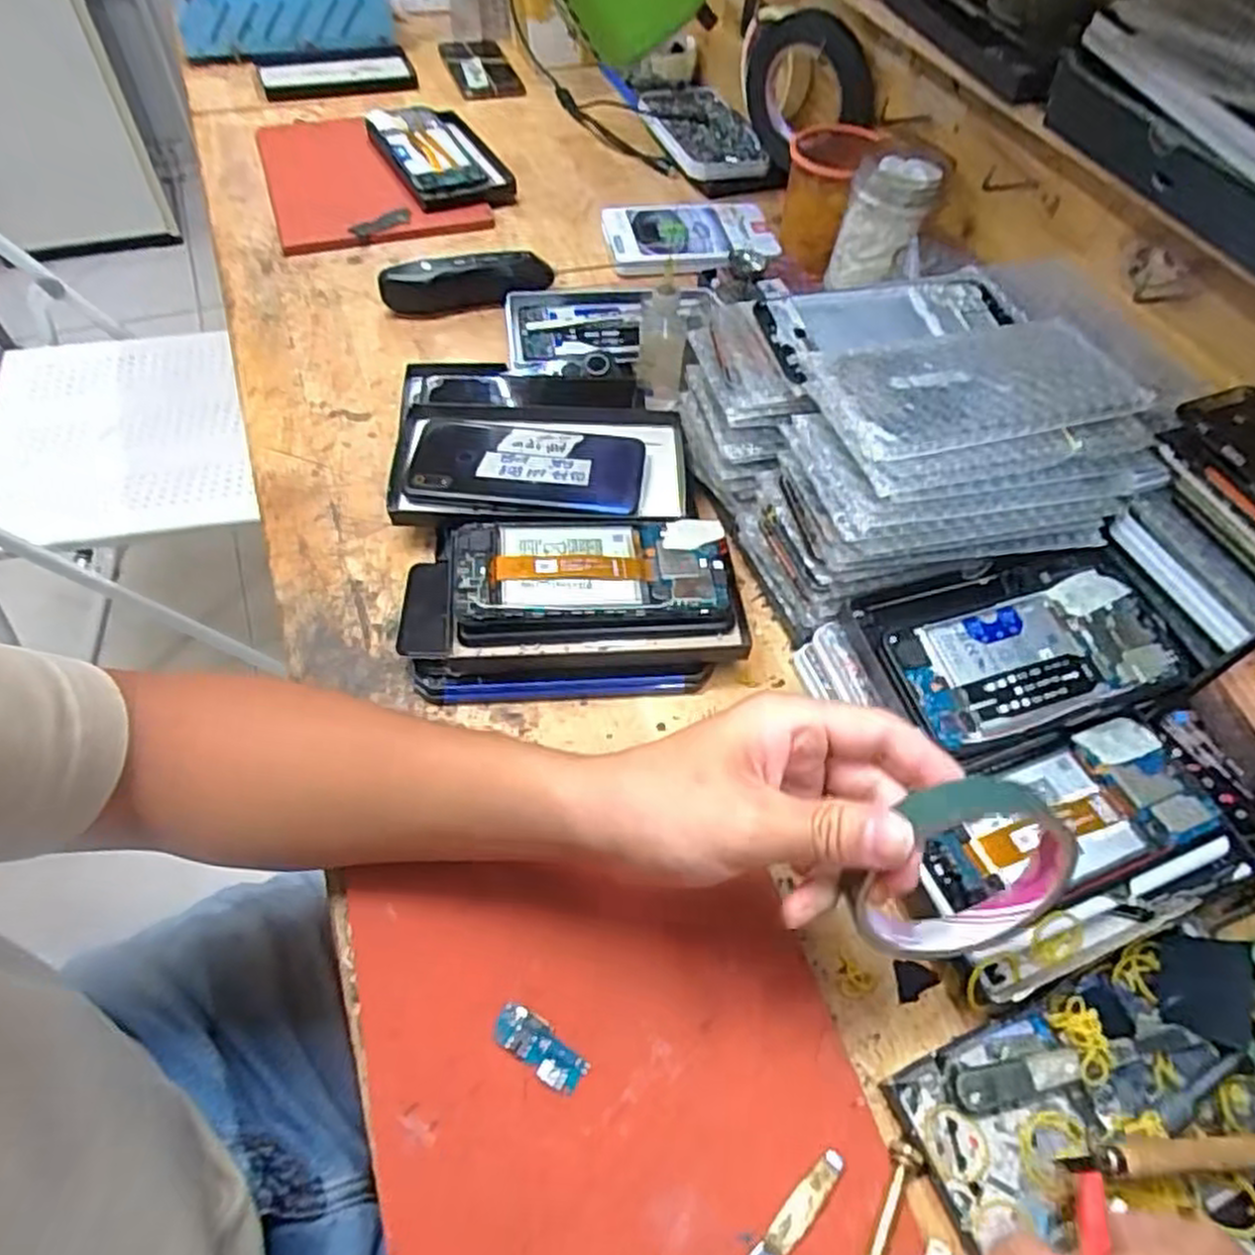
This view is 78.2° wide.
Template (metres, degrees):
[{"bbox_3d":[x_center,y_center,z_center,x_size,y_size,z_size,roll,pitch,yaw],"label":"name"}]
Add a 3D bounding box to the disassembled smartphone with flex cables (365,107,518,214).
[{"bbox_3d":[-0.187,-0.477,0.789,0.105,0.023,0.160,-25,72,-21],"label":"disassembled smartphone with flex cables"}]

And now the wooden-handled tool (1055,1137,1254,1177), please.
[{"bbox_3d":[0.226,0.214,0.312,0.122,0.008,0.012,10,53,-17],"label":"wooden-handled tool"}]

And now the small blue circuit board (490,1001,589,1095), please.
[{"bbox_3d":[-0.038,0.184,0.339,0.044,0.004,0.020,32,59,18],"label":"small blue circuit board"}]

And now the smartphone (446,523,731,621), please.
[{"bbox_3d":[-0.019,-0.037,0.464,0.164,0.007,0.070,-1,57,-9],"label":"smartphone"}]

